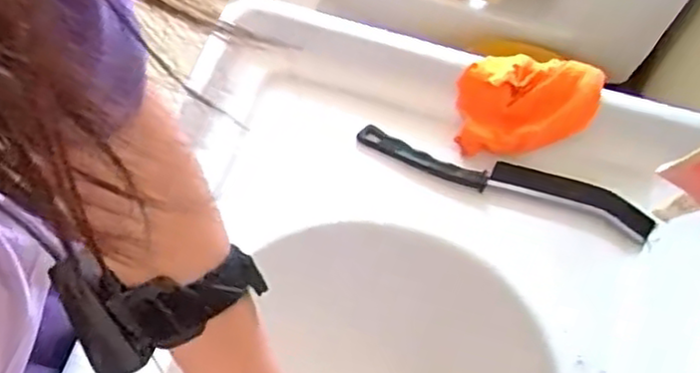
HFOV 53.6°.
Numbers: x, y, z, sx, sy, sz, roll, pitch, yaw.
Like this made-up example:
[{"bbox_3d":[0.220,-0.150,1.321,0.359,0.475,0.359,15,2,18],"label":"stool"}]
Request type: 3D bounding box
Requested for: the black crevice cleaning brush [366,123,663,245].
[{"bbox_3d":[0.118,-0.007,0.538,0.230,0.009,0.029,19,68,8],"label":"black crevice cleaning brush"}]

